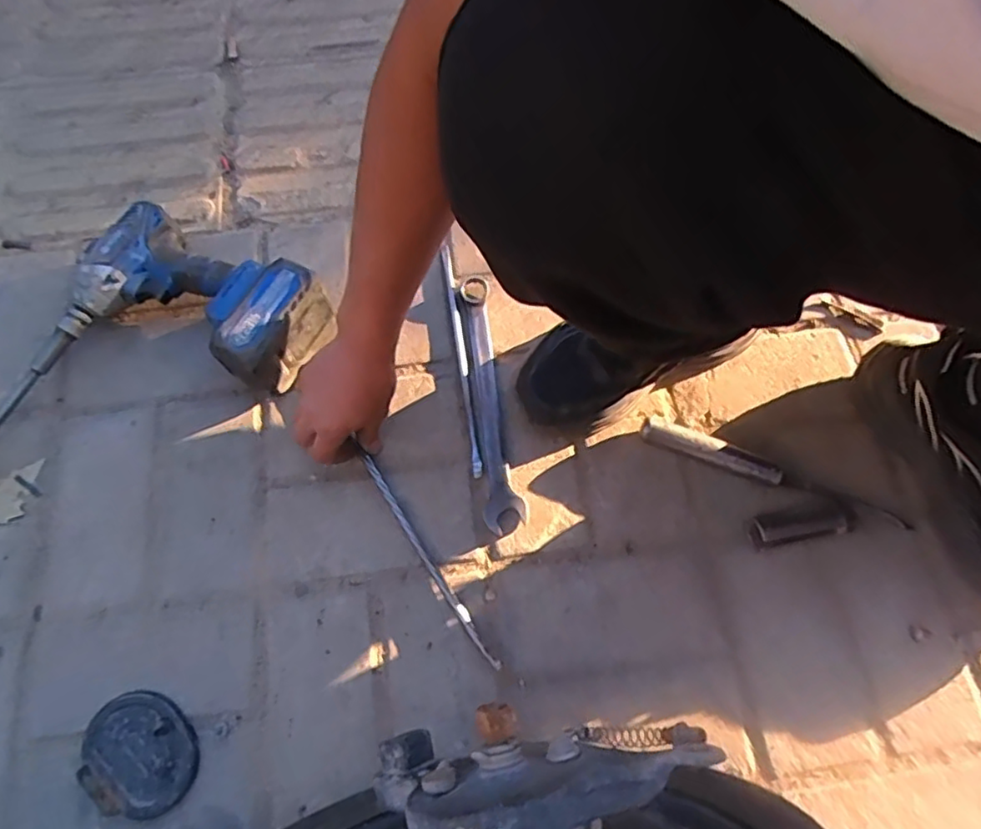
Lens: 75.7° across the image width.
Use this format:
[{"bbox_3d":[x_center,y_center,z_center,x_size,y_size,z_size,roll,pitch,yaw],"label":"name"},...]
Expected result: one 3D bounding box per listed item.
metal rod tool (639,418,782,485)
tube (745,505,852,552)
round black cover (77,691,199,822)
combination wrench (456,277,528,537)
[{"bbox_3d":[0.207,0.033,0.597,0.129,0.024,0.022,19,70,7],"label":"metal rod tool"},{"bbox_3d":[0.278,0.102,0.569,0.086,0.024,0.027,-8,69,-3],"label":"tube"},{"bbox_3d":[-0.282,0.271,0.505,0.076,0.016,0.094,-42,75,-15],"label":"round black cover"},{"bbox_3d":[-0.002,-0.019,0.619,0.035,0.014,0.260,-7,69,-3],"label":"combination wrench"}]

